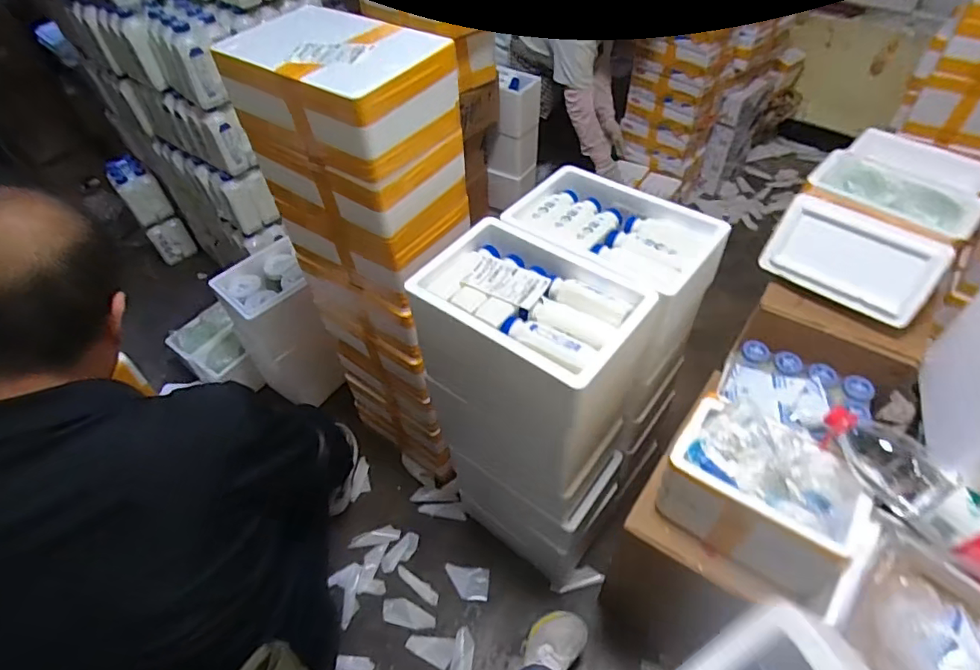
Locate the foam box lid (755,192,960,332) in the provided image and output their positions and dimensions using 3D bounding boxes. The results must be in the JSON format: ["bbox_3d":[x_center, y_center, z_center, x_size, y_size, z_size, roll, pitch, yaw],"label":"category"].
[{"bbox_3d":[0.628,-0.135,0.948,0.254,0.156,0.032,33,18,30],"label":"foam box lid"}]

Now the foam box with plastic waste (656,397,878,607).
[{"bbox_3d":[0.413,0.239,0.829,0.260,0.202,0.159,29,57,25],"label":"foam box with plastic waste"}]

